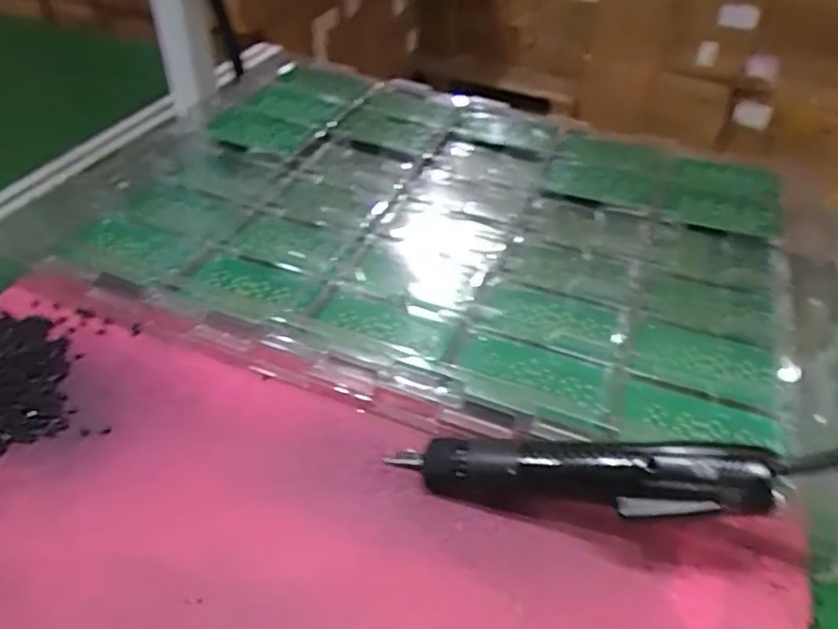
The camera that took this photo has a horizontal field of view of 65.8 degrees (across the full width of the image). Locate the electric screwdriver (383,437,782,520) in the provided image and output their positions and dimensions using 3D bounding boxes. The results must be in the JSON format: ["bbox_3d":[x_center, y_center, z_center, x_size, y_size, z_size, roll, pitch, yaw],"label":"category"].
[{"bbox_3d":[0.088,0.095,0.386,0.217,0.028,0.037,-3,41,24],"label":"electric screwdriver"}]

